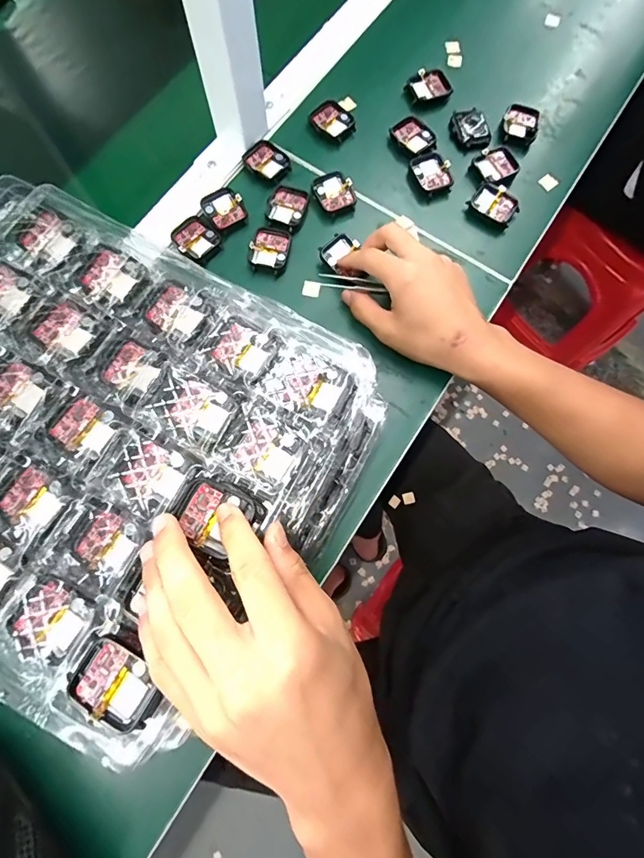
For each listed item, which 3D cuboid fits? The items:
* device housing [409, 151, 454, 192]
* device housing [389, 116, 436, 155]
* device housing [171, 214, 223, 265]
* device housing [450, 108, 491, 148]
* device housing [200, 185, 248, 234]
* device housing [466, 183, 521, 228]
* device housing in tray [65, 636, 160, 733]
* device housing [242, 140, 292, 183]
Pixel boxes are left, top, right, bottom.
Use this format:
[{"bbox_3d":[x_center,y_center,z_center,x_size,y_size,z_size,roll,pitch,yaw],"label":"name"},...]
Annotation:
[{"bbox_3d":[0.113,-0.266,0.419,0.034,0.009,0.043,-25,78,-7],"label":"device housing"},{"bbox_3d":[0.096,-0.310,0.431,0.034,0.010,0.043,-43,81,-10],"label":"device housing"},{"bbox_3d":[-0.122,-0.184,0.396,0.044,0.010,0.036,44,79,9],"label":"device housing"},{"bbox_3d":[0.156,-0.318,0.427,0.030,0.012,0.046,-20,77,-6],"label":"device housing"},{"bbox_3d":[-0.096,-0.217,0.403,0.037,0.009,0.047,-35,79,-9],"label":"device housing"},{"bbox_3d":[0.175,-0.229,0.414,0.047,0.012,0.035,41,79,8],"label":"device housing"},{"bbox_3d":[-0.111,0.137,0.220,0.047,0.013,0.036,31,78,6],"label":"device housing in tray"},{"bbox_3d":[-0.055,-0.274,0.418,0.048,0.008,0.042,39,79,8],"label":"device housing"}]

